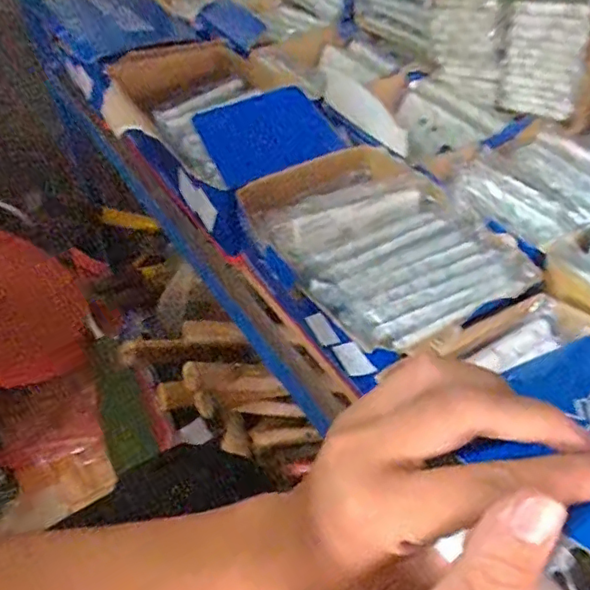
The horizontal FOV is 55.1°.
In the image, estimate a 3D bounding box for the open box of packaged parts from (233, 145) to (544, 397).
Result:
[{"bbox_3d":[0.059,-0.031,0.462,0.182,0.064,0.218,-21,49,-19],"label":"open box of packaged parts"}]

